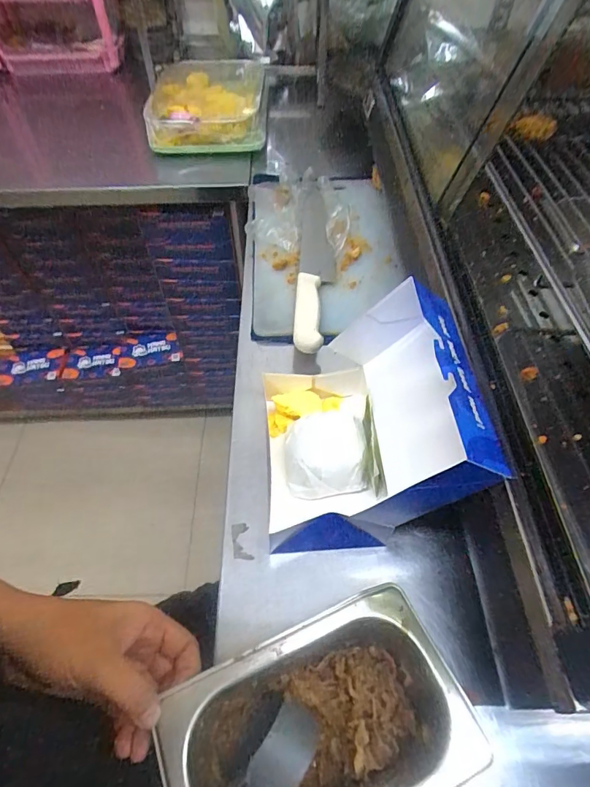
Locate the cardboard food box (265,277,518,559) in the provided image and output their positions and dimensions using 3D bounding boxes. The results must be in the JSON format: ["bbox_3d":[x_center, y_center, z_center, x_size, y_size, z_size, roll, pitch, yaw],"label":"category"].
[{"bbox_3d":[0.056,0.029,0.402,0.164,0.160,0.184,-3,55,-2],"label":"cardboard food box"}]

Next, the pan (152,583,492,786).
[{"bbox_3d":[0.017,0.231,0.293,0.176,0.103,0.125,-20,57,-13],"label":"pan"}]

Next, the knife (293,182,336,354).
[{"bbox_3d":[0.029,-0.186,0.611,0.050,0.033,0.342,2,55,2],"label":"knife"}]

